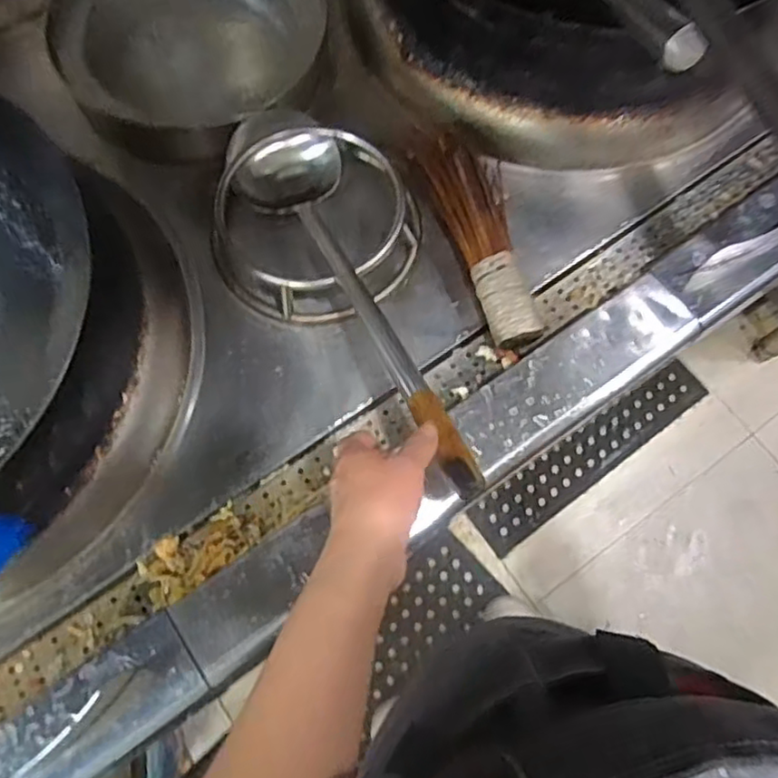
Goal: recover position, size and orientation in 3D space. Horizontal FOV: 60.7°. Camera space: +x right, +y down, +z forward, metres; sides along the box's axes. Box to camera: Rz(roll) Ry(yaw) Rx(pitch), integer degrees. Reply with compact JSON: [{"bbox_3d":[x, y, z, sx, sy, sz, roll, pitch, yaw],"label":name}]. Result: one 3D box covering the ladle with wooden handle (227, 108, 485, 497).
[{"bbox_3d":[-0.039,-0.100,0.621,0.111,0.057,0.473,-22,61,-7],"label":"ladle with wooden handle"}]

